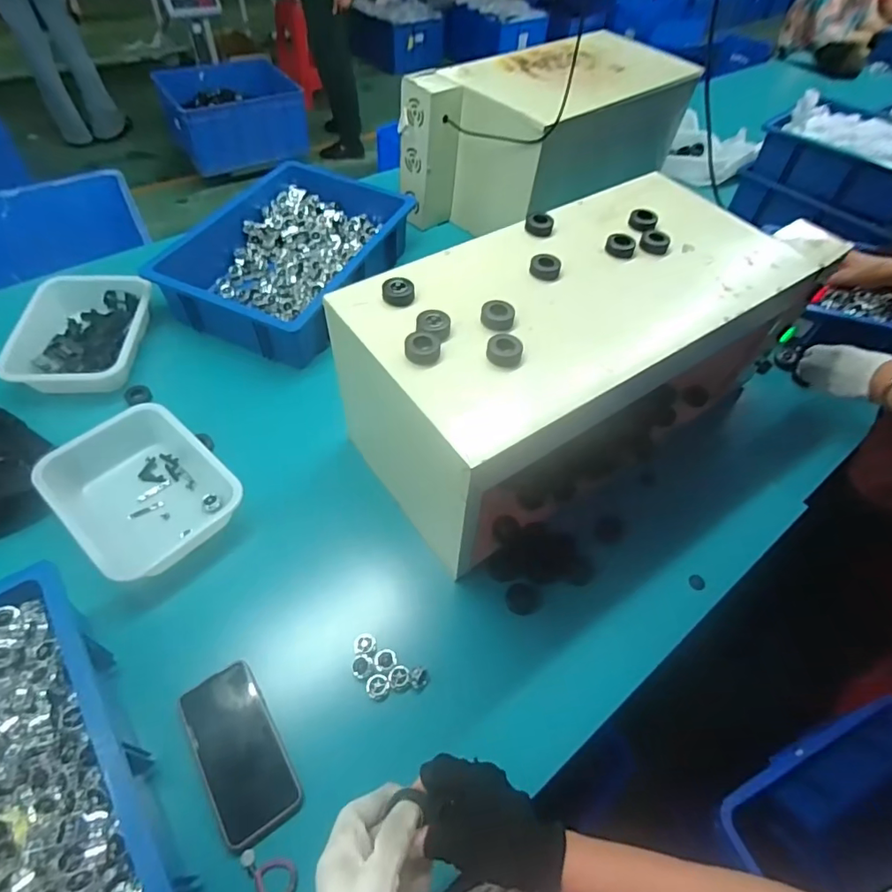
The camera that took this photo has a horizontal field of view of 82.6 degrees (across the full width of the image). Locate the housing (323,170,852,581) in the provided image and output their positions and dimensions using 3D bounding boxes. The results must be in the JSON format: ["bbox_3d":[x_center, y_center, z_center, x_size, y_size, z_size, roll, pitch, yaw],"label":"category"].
[{"bbox_3d":[0.194,-0.136,0.748,0.659,0.281,0.310,-28,60,-24],"label":"housing"}]

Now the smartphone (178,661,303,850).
[{"bbox_3d":[-0.218,0.321,0.538,0.078,0.011,0.164,-25,59,-23],"label":"smartphone"}]

